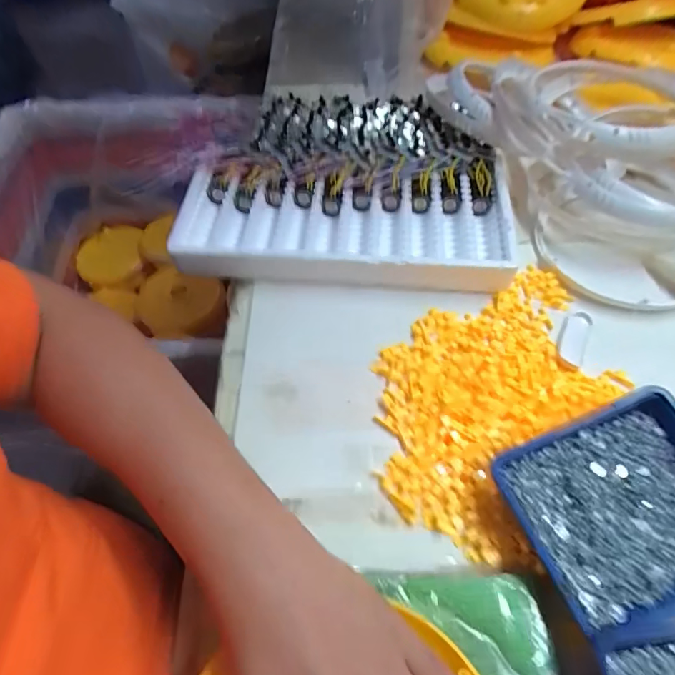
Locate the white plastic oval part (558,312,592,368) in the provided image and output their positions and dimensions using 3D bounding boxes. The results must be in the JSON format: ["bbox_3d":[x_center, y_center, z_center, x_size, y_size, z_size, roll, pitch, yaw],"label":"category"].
[{"bbox_3d":[0.216,0.001,0.411,0.024,0.007,0.061,20,61,17],"label":"white plastic oval part"}]

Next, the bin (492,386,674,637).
[{"bbox_3d":[0.194,0.115,0.304,0.137,0.047,0.120,-20,57,-8],"label":"bin"}]

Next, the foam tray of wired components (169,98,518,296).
[{"bbox_3d":[0.009,-0.171,0.507,0.341,0.057,0.253,2,57,6],"label":"foam tray of wired components"}]

